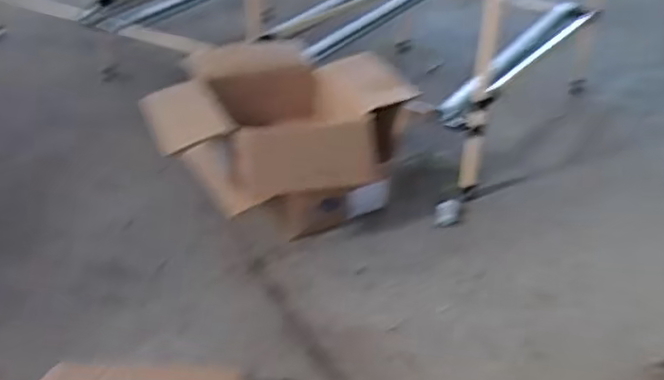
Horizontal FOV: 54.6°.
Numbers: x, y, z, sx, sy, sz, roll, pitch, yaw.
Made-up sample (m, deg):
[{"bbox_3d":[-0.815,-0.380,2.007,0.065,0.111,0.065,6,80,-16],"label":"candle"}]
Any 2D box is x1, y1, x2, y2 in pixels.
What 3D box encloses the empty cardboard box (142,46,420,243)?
[{"bbox_3d":[-0.120,-0.120,1.508,0.556,0.284,0.439,-16,38,-24],"label":"empty cardboard box"}]

